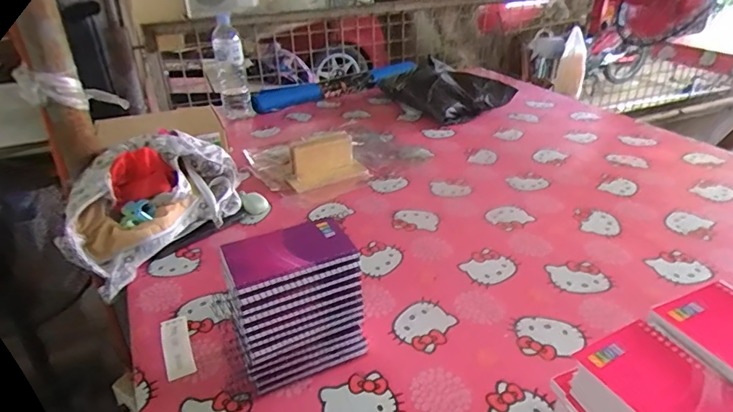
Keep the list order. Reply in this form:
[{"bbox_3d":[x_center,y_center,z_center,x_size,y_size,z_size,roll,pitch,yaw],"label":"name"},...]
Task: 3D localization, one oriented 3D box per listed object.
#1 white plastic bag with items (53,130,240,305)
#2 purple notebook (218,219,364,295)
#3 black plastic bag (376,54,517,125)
[{"bbox_3d":[-0.341,-0.018,0.814,0.174,0.143,0.305,20,36,34],"label":"white plastic bag with items"},{"bbox_3d":[-0.086,0.046,0.525,0.132,0.017,0.091,-14,31,-20],"label":"purple notebook"},{"bbox_3d":[0.232,-0.330,1.377,0.248,0.101,0.278,-18,33,-26],"label":"black plastic bag"}]

